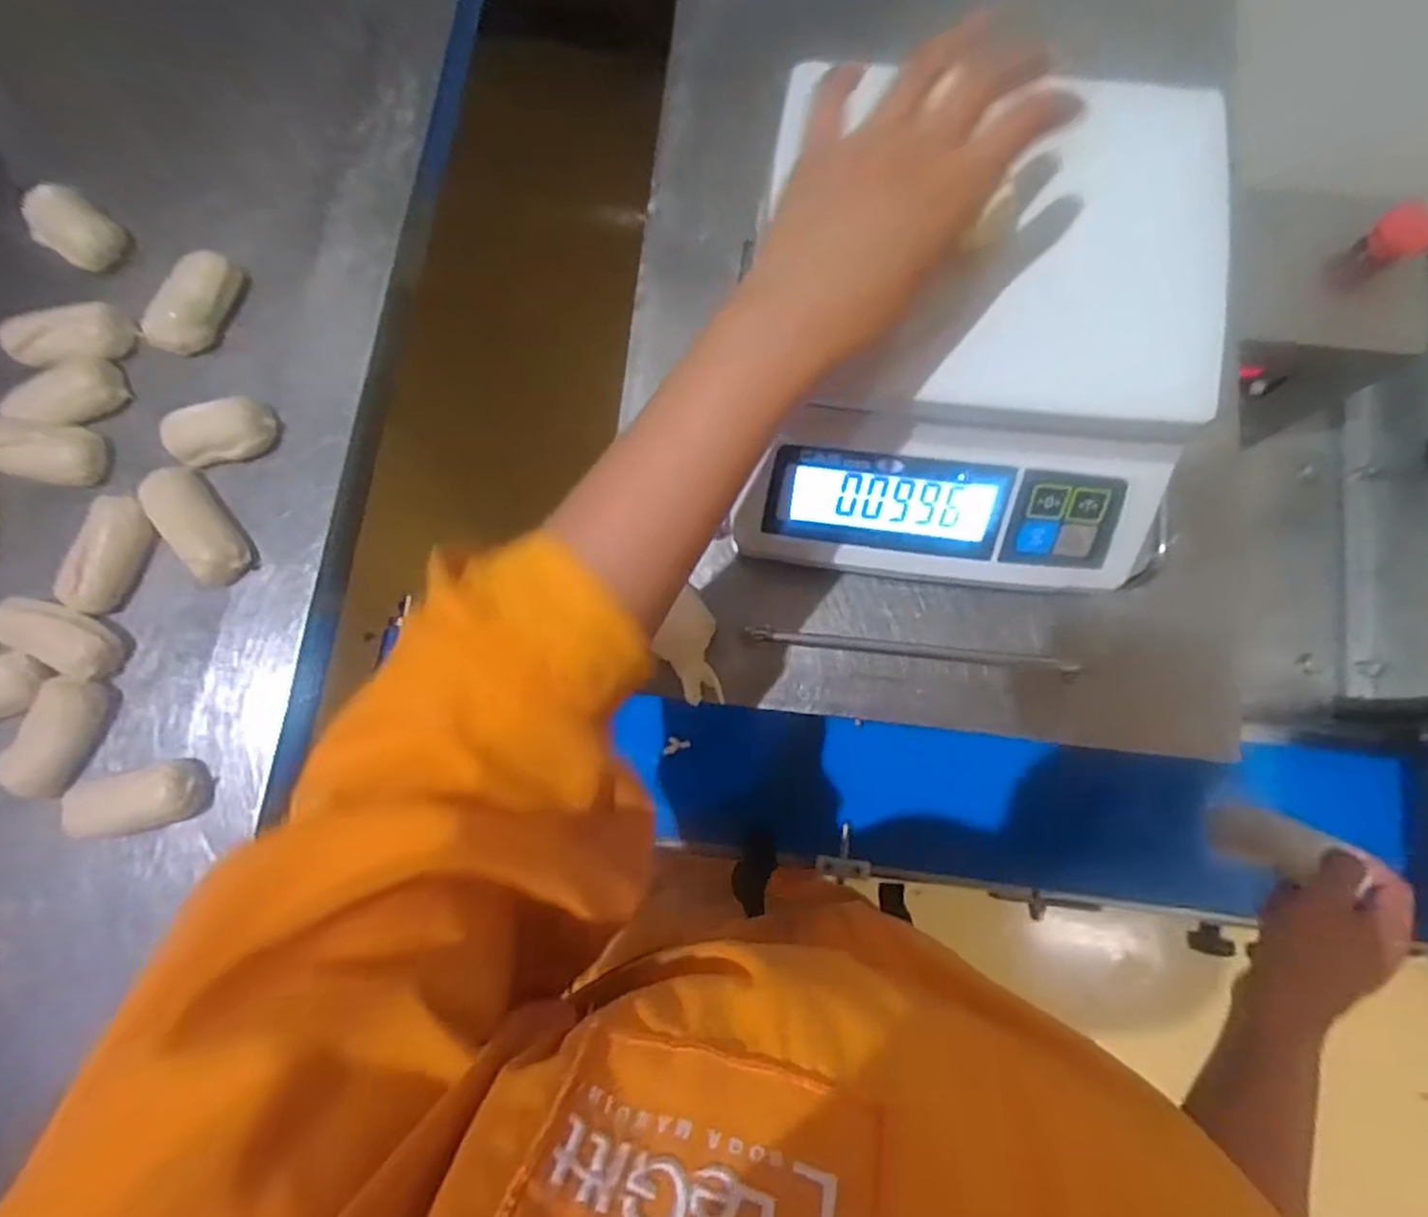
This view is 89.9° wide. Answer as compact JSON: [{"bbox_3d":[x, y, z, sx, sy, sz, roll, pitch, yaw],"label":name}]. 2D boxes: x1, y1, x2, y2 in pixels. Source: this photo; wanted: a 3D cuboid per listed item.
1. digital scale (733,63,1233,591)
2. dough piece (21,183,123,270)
[{"bbox_3d":[0.144,-0.147,0.409,0.229,0.104,0.240,6,81,4],"label":"digital scale"},{"bbox_3d":[-0.502,-0.298,0.560,0.072,0.029,0.046,36,84,8],"label":"dough piece"}]

